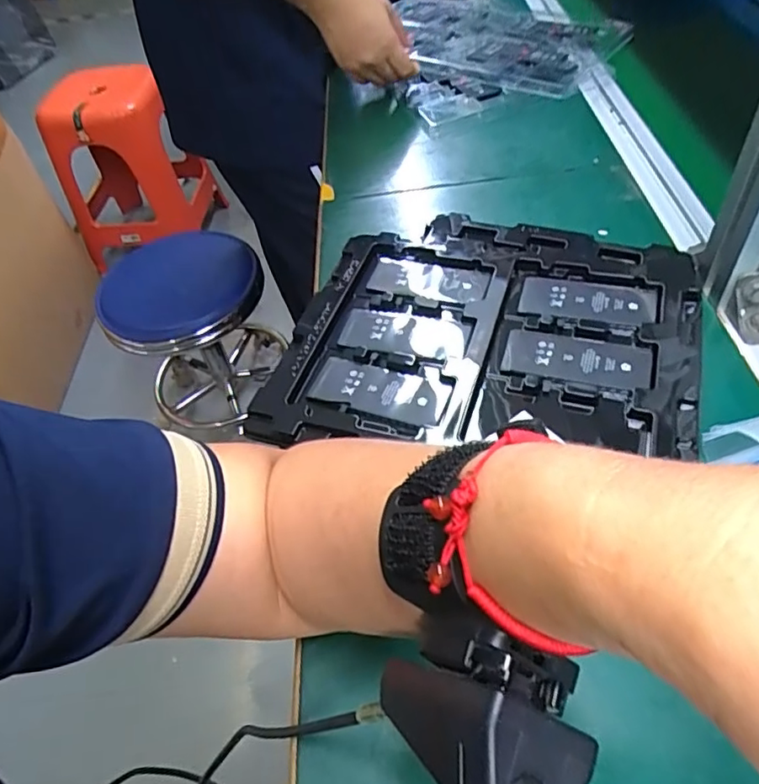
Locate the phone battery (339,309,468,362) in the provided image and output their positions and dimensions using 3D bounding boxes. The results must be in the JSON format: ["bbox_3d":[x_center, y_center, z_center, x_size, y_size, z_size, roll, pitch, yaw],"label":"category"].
[{"bbox_3d":[0.017,-0.044,0.413,0.090,0.008,0.041,11,53,17],"label":"phone battery"}]

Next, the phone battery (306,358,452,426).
[{"bbox_3d":[0.000,-0.001,0.384,0.091,0.006,0.037,14,54,18],"label":"phone battery"}]

